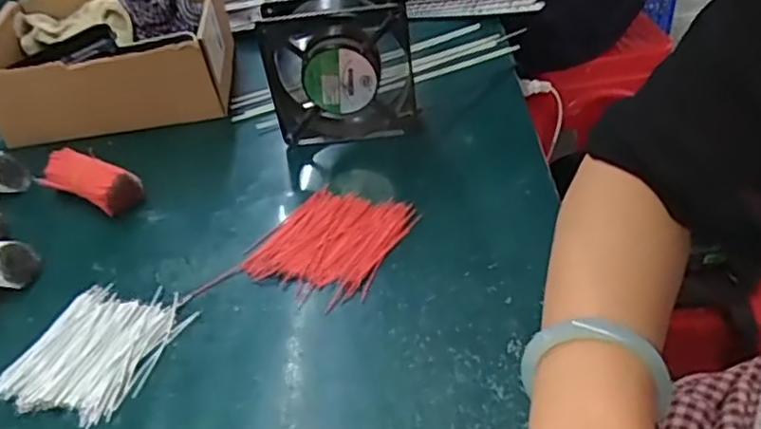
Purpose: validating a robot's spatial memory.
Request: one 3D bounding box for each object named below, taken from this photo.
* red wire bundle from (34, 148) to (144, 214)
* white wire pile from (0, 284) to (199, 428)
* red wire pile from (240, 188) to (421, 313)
[{"bbox_3d":[-0.241,-0.030,0.547,0.095,0.032,0.035,12,43,23],"label":"red wire bundle"},{"bbox_3d":[-0.182,0.086,0.424,0.087,0.012,0.104,18,45,28],"label":"white wire pile"},{"bbox_3d":[-0.039,0.017,0.481,0.098,0.015,0.104,14,44,25],"label":"red wire pile"}]

